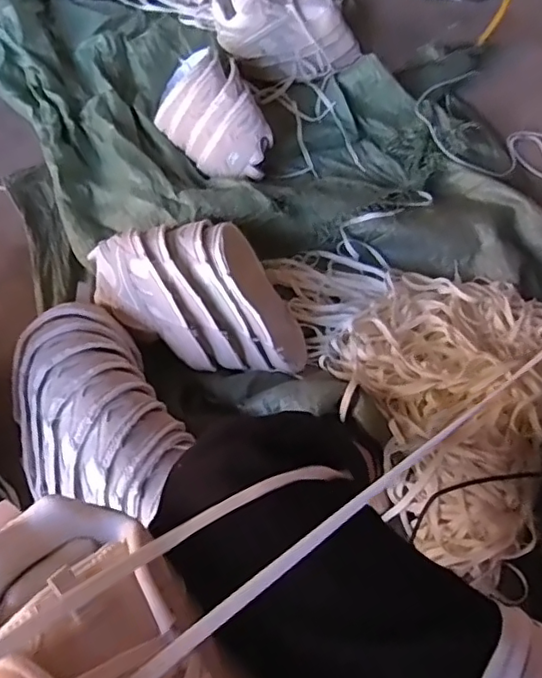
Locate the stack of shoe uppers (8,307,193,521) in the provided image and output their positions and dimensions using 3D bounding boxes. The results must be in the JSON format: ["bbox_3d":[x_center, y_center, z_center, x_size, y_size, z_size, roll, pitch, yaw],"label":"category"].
[{"bbox_3d":[-0.214,0.082,0.654,0.171,0.083,0.284,-30,68,-14],"label":"stack of shoe uppers"}]

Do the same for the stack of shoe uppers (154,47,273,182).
[{"bbox_3d":[-0.083,-0.352,0.908,0.132,0.098,0.210,-32,69,-15],"label":"stack of shoe uppers"}]

